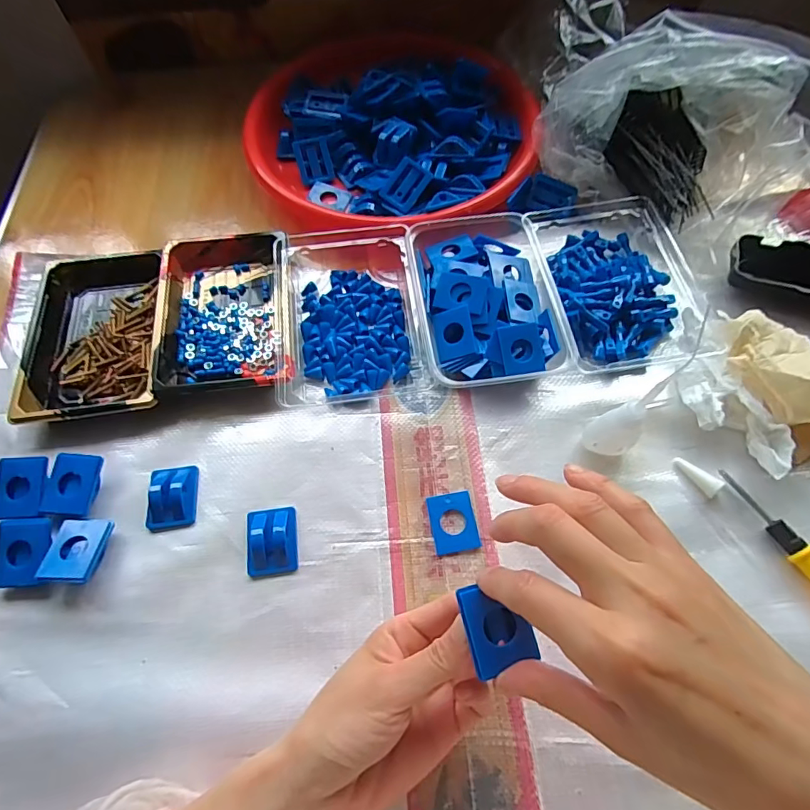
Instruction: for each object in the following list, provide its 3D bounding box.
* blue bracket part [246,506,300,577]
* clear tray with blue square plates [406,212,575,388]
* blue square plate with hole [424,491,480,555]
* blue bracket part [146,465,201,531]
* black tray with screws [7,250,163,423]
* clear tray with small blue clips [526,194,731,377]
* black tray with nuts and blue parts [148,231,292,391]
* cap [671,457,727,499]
[{"bbox_3d":[-0.094,0.093,0.339,0.034,0.014,0.044,-8,63,-3],"label":"blue bracket part"},{"bbox_3d":[0.064,-0.093,0.413,0.109,0.037,0.170,-7,63,-2],"label":"clear tray with blue square plates"},{"bbox_3d":[0.034,0.083,0.345,0.032,0.004,0.041,-10,63,-4],"label":"blue square plate with hole"},{"bbox_3d":[-0.171,0.066,0.356,0.035,0.012,0.047,-8,63,-3],"label":"blue bracket part"},{"bbox_3d":[-0.262,-0.062,0.414,0.108,0.022,0.164,-9,63,-3],"label":"black tray with screws"},{"bbox_3d":[0.183,-0.116,0.424,0.139,0.033,0.190,-9,63,-3],"label":"clear tray with small blue clips"},{"bbox_3d":[-0.154,-0.082,0.418,0.108,0.027,0.162,-8,63,-3],"label":"black tray with nuts and blue parts"},{"bbox_3d":[0.211,0.051,0.352,0.010,0.011,0.036,-33,53,-14],"label":"cap"}]

